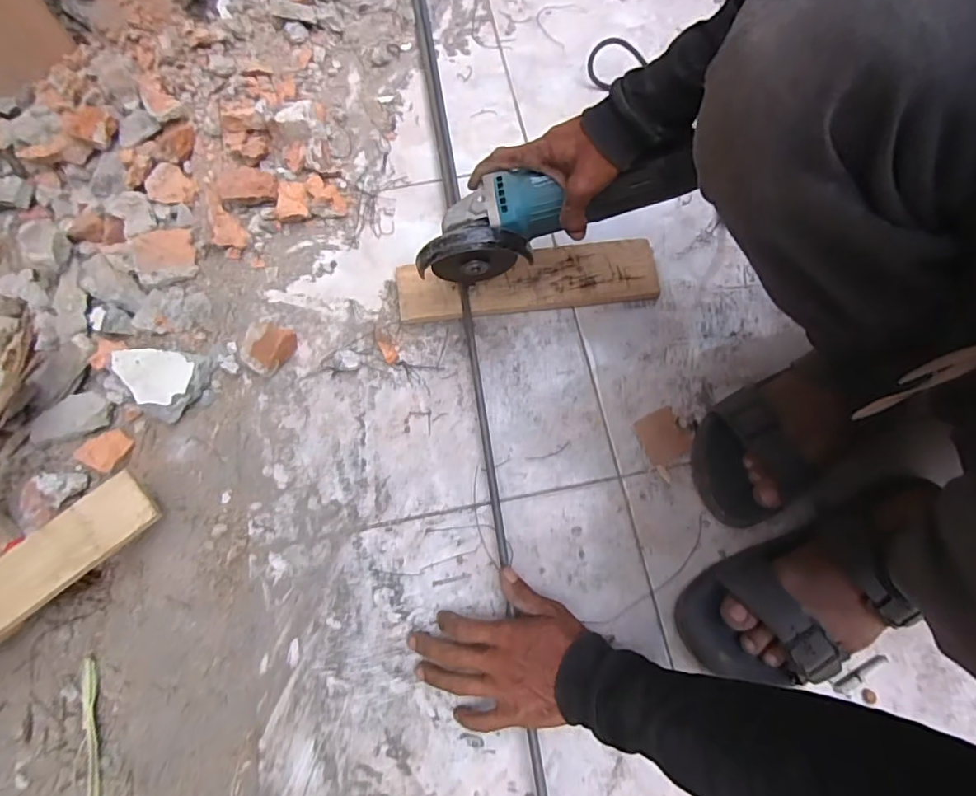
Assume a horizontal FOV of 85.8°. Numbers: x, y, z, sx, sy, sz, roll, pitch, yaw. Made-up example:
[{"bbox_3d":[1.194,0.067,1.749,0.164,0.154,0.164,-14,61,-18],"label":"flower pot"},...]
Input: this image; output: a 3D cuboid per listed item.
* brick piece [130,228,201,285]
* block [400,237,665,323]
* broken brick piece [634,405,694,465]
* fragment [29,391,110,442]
[{"bbox_3d":[-0.380,-0.166,0.613,0.067,0.024,0.060,-16,73,-4],"label":"brick piece"},{"bbox_3d":[0.045,-0.133,0.595,0.290,0.020,0.073,-7,72,-1],"label":"block"},{"bbox_3d":[0.181,0.040,0.543,0.050,0.004,0.052,-27,74,-8],"label":"broken brick piece"},{"bbox_3d":[-0.473,0.021,0.589,0.085,0.013,0.042,-11,72,-3],"label":"fragment"}]

